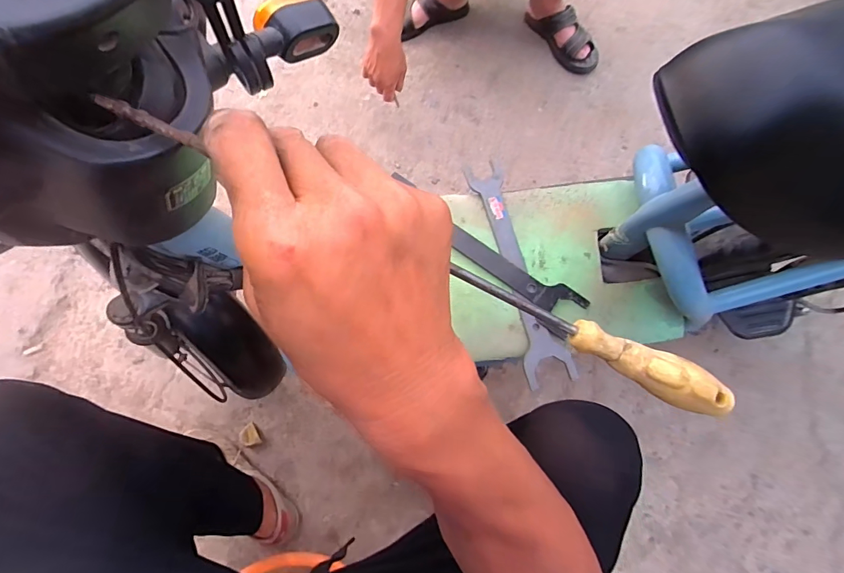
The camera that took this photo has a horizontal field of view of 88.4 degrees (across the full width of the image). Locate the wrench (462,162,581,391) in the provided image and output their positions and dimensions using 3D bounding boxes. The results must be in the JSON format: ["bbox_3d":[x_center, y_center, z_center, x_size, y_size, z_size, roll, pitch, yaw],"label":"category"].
[{"bbox_3d":[0.143,-0.026,0.636,0.070,0.011,0.336,-13,79,-7],"label":"wrench"}]

